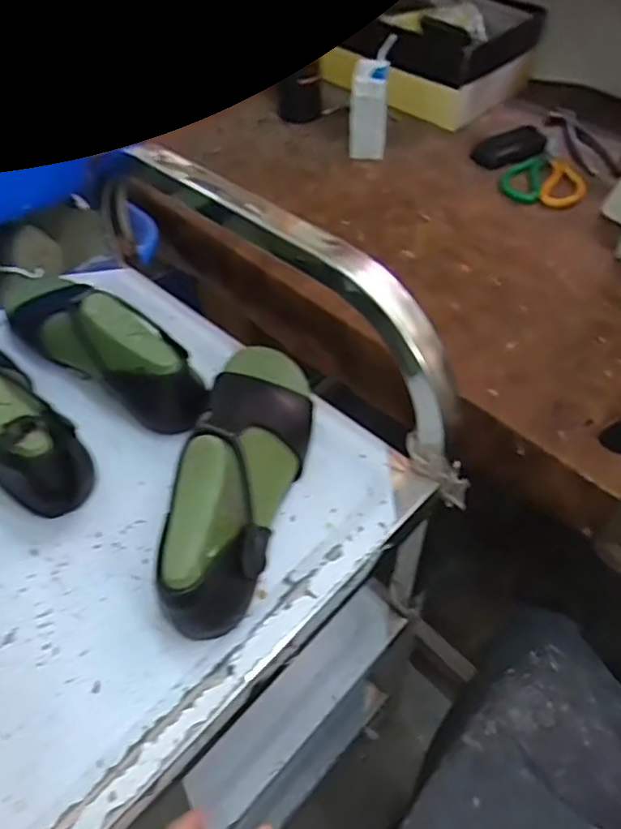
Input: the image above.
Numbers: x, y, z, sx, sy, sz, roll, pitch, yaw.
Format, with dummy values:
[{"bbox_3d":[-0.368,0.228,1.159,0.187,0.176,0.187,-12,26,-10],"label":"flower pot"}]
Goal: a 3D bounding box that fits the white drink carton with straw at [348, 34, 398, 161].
[{"bbox_3d":[0.082,-0.419,0.842,0.049,0.120,0.065,11,50,10],"label":"white drink carton with straw"}]

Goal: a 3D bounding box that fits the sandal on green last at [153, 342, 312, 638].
[{"bbox_3d":[-0.044,0.034,0.446,0.075,0.098,0.234,3,49,3],"label":"sandal on green last"}]

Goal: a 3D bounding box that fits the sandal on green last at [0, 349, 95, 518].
[{"bbox_3d":[-0.255,-0.009,0.489,0.083,0.096,0.236,-35,57,-26],"label":"sandal on green last"}]

